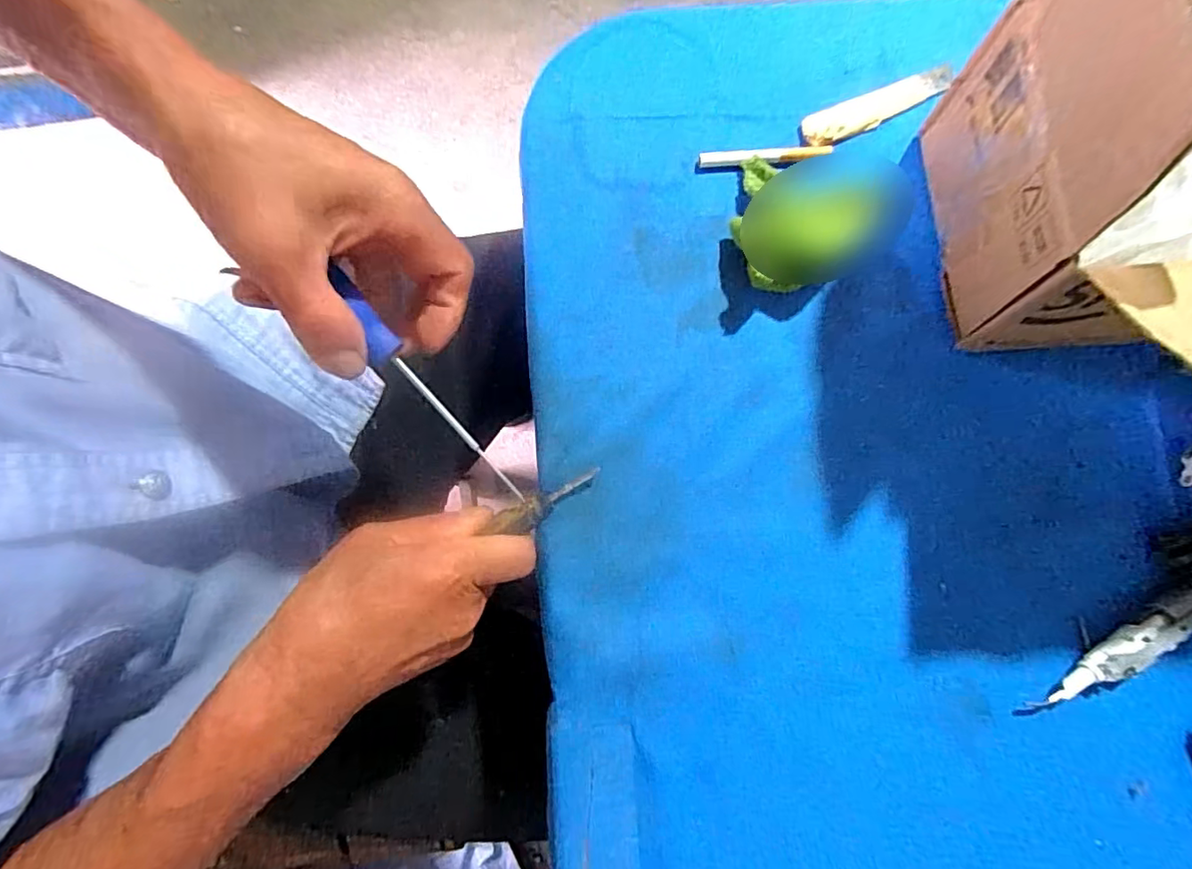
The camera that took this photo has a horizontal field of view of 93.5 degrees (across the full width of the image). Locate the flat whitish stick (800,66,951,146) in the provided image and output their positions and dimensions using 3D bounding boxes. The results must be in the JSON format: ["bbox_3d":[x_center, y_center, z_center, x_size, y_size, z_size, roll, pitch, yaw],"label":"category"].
[{"bbox_3d":[0.188,-0.217,0.371,0.116,0.010,0.023,-25,79,-6],"label":"flat whitish stick"}]

